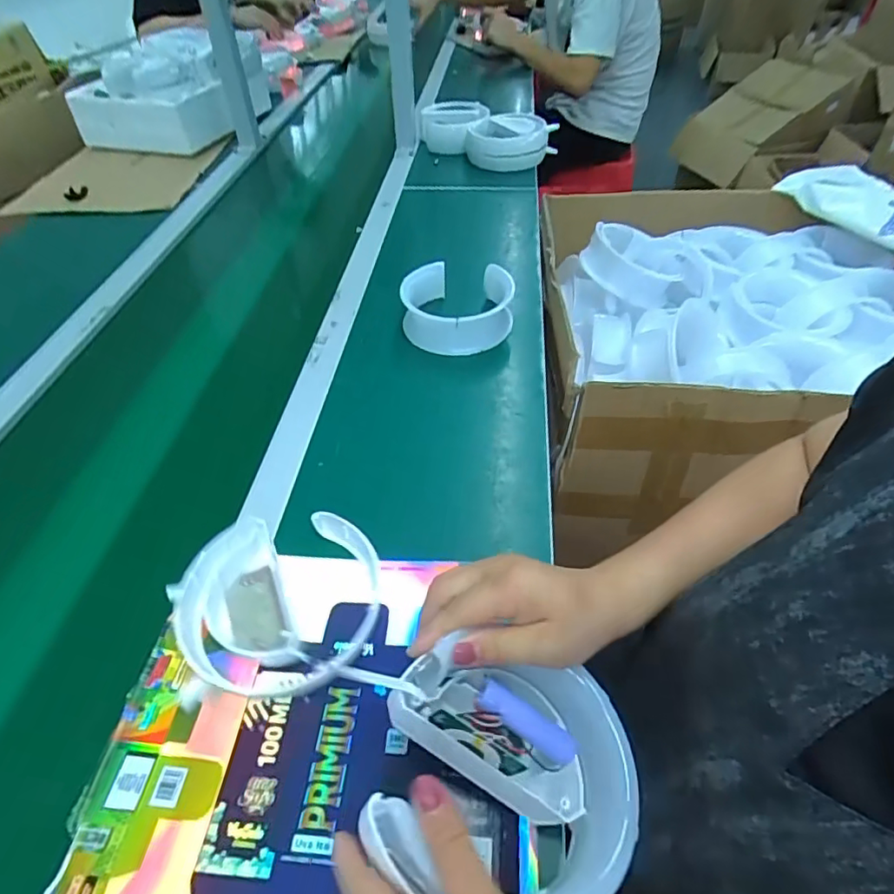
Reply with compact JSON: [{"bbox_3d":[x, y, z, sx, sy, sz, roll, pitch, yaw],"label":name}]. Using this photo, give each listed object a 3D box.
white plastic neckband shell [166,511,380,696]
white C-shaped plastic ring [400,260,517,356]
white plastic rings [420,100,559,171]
[{"bbox_3d":[-0.132,0.118,0.434,0.153,0.027,0.148,0,46,0],"label":"white plastic neckband shell"},{"bbox_3d":[0.014,-0.175,0.688,0.133,0.064,0.122,0,46,0],"label":"white C-shaped plastic ring"},{"bbox_3d":[0.075,-0.639,1.103,0.290,0.064,0.140,35,56,29],"label":"white plastic rings"}]

